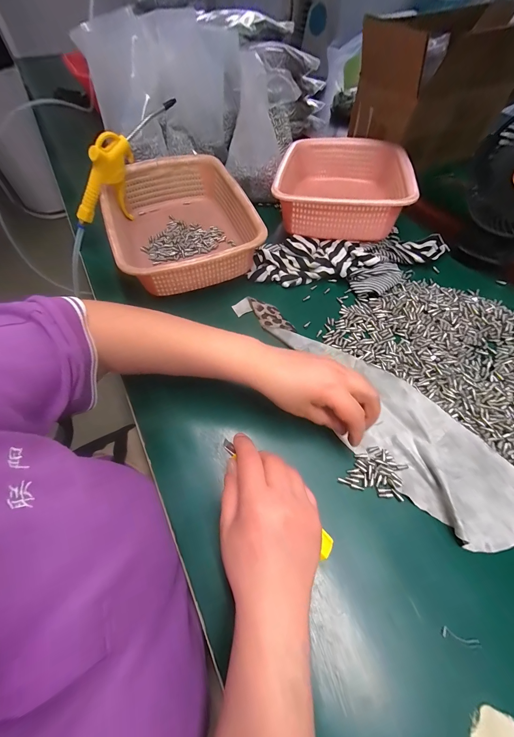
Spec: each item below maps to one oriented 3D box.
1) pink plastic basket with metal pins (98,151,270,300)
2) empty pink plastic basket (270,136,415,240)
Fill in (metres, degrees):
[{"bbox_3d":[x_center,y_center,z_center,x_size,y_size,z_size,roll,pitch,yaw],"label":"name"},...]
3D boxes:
[{"bbox_3d":[-0.130,-0.239,0.474,0.213,0.085,0.294,-19,60,-12],"label":"pink plastic basket with metal pins"},{"bbox_3d":[0.147,-0.336,0.512,0.208,0.085,0.284,8,59,6],"label":"empty pink plastic basket"}]

